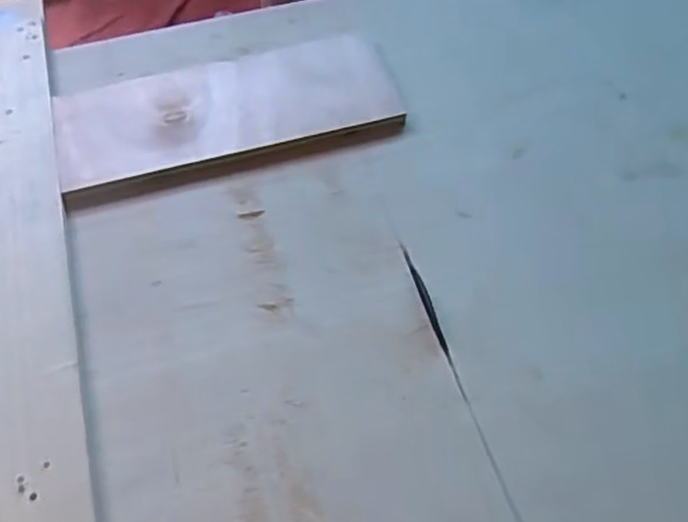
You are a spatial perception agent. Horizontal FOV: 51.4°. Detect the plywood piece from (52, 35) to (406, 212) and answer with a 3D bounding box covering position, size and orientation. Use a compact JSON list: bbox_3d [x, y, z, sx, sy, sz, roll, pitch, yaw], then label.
[{"bbox_3d":[-0.168,-0.215,1.022,0.470,0.021,0.201,-14,58,-9],"label":"plywood piece"}]

